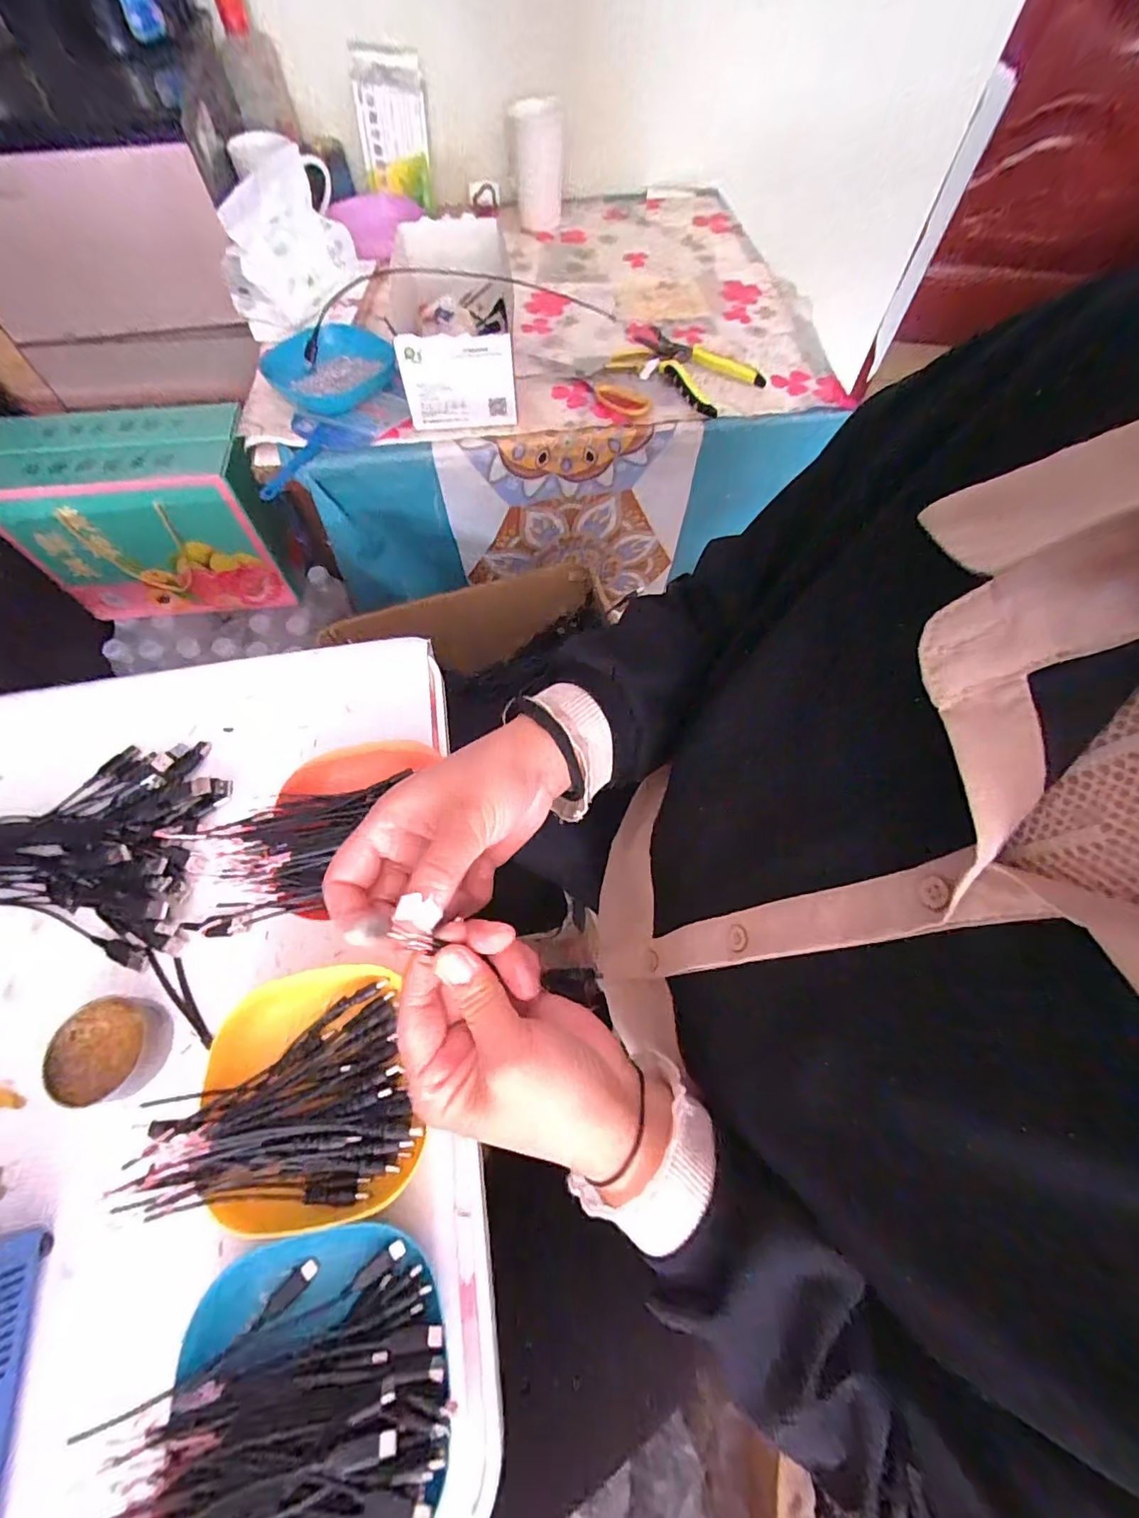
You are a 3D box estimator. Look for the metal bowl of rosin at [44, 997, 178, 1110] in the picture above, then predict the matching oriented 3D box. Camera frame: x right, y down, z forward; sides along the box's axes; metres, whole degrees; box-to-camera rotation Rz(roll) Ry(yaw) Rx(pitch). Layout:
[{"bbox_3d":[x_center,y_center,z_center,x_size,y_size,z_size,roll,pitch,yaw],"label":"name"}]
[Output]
[{"bbox_3d":[-0.307,0.193,0.363,0.065,0.022,0.061,0,64,-1],"label":"metal bowl of rosin"}]

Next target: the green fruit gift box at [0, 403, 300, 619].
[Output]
[{"bbox_3d":[-0.613,-0.359,0.814,0.322,0.232,0.149,-6,65,-4],"label":"green fruit gift box"}]

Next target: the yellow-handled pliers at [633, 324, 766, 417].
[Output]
[{"bbox_3d":[0.154,-0.493,0.669,0.109,0.022,0.166,-35,70,-16],"label":"yellow-handled pliers"}]

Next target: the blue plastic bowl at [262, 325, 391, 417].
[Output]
[{"bbox_3d":[-0.286,-0.466,0.644,0.136,0.032,0.122,14,65,5],"label":"blue plastic bowl"}]

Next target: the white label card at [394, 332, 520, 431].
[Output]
[{"bbox_3d":[-0.120,-0.410,0.589,0.118,0.098,0.008,-4,69,-4],"label":"white label card"}]

